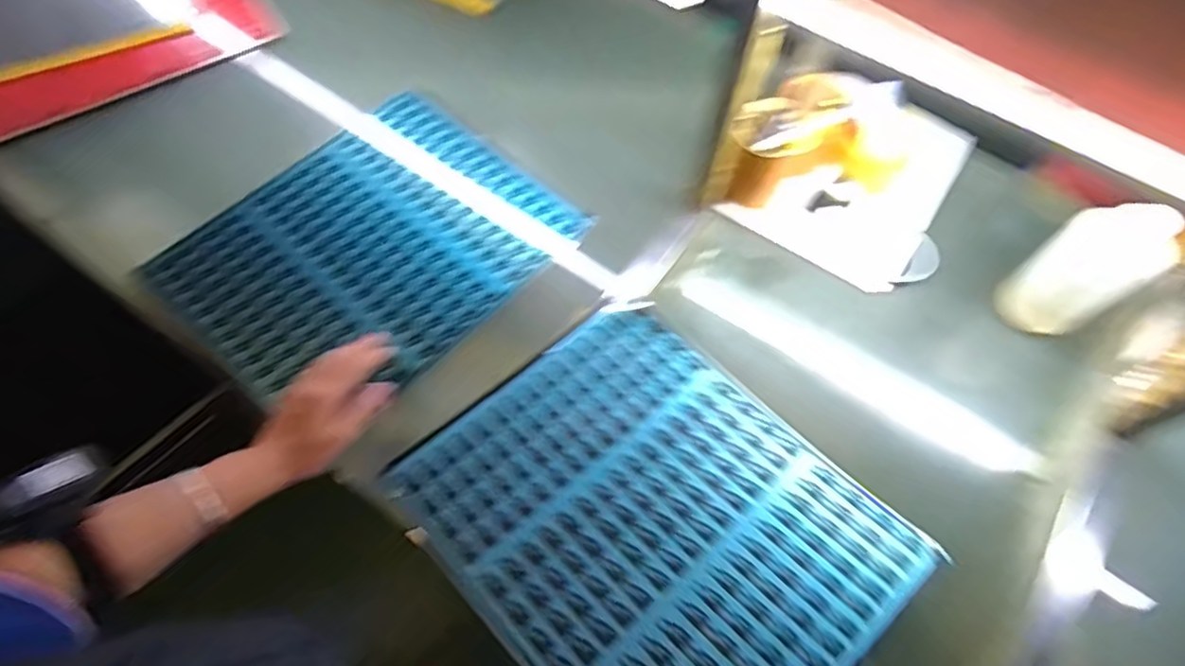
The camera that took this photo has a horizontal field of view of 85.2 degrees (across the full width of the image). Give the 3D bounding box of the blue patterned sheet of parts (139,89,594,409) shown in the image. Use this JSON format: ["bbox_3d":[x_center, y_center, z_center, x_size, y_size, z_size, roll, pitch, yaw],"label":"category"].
[{"bbox_3d":[-0.249,-0.096,0.748,0.311,0.030,0.399,41,68,18],"label":"blue patterned sheet of parts"}]

